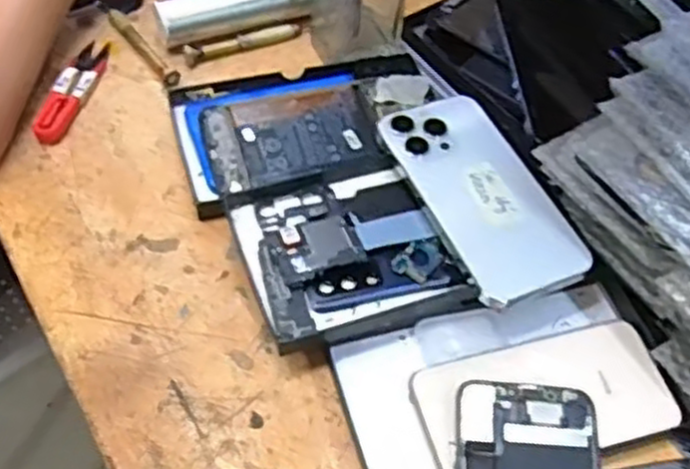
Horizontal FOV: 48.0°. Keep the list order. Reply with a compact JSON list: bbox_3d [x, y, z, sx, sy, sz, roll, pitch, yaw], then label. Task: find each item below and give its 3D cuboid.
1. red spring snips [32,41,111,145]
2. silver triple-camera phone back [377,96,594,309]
[{"bbox_3d":[-0.186,-0.100,0.530,0.025,0.009,0.097,10,54,4],"label":"red spring snips"},{"bbox_3d":[0.083,-0.025,0.458,0.075,0.013,0.142,-24,63,-13],"label":"silver triple-camera phone back"}]

